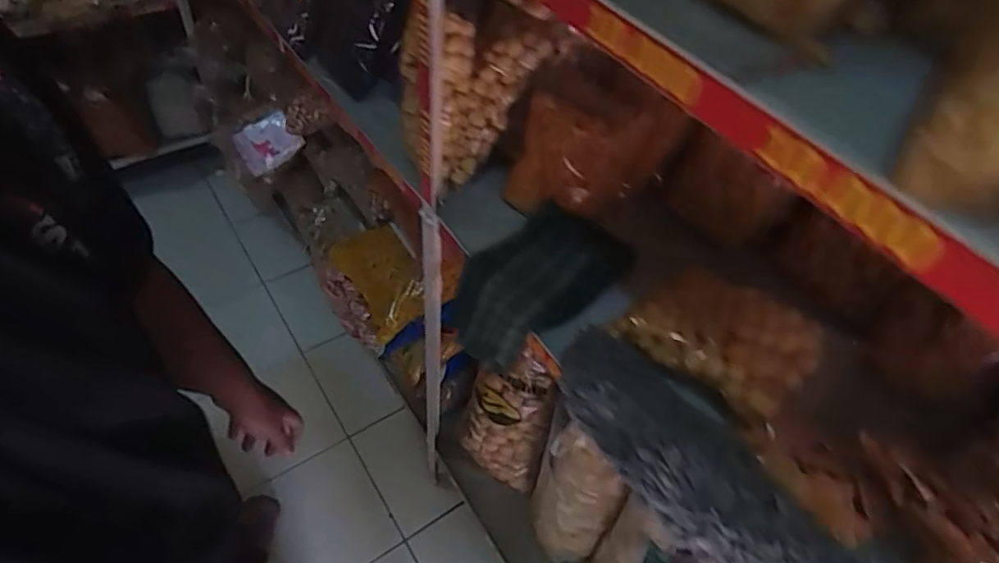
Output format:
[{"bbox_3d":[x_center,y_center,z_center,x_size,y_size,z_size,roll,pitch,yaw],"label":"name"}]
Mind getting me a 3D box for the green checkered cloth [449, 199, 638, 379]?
[{"bbox_3d":[0.044,0.000,0.673,0.135,0.045,0.219,39,58,24],"label":"green checkered cloth"}]

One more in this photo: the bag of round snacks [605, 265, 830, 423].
[{"bbox_3d":[0.221,0.051,0.584,0.165,0.045,0.124,38,57,23],"label":"bag of round snacks"}]

